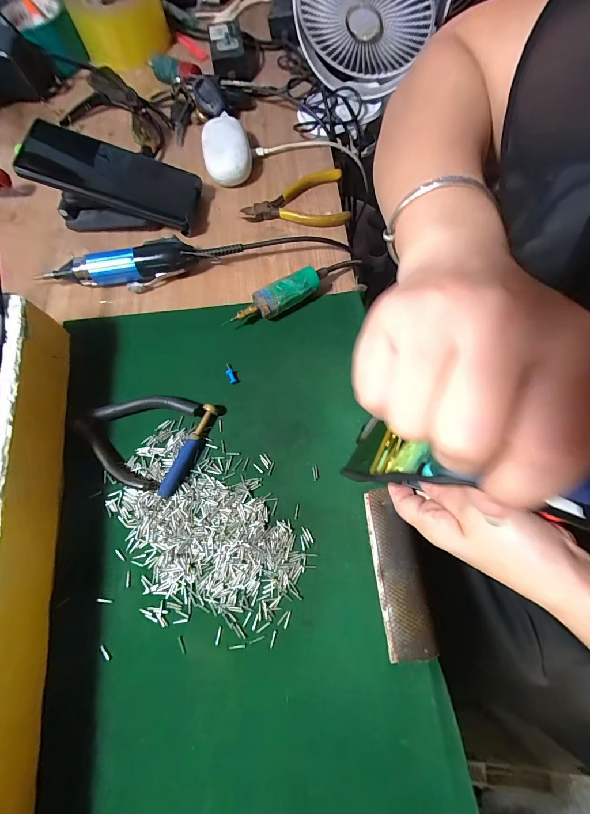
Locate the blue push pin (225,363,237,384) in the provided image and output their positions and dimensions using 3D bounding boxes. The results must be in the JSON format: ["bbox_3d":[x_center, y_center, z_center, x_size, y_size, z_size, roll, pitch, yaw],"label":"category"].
[{"bbox_3d":[-0.063,-0.032,0.321,0.007,0.009,0.024,-25,71,-6],"label":"blue push pin"}]

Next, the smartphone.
[{"bbox_3d":[-0.193,-0.248,0.362,0.168,0.021,0.073,9,69,-19],"label":"smartphone"}]

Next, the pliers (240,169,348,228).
[{"bbox_3d":[-0.001,-0.236,0.391,0.120,0.020,0.069,-11,70,-1],"label":"pliers"}]

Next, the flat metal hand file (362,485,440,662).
[{"bbox_3d":[0.079,0.125,0.259,0.035,0.006,0.117,-7,70,0],"label":"flat metal hand file"}]

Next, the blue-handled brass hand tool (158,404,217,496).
[{"bbox_3d":[-0.092,0.038,0.294,0.014,0.012,0.085,22,73,10],"label":"blue-handled brass hand tool"}]

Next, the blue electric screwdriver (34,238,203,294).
[{"bbox_3d":[-0.183,-0.144,0.355,0.159,0.031,0.035,-9,70,0],"label":"blue electric screwdriver"}]

